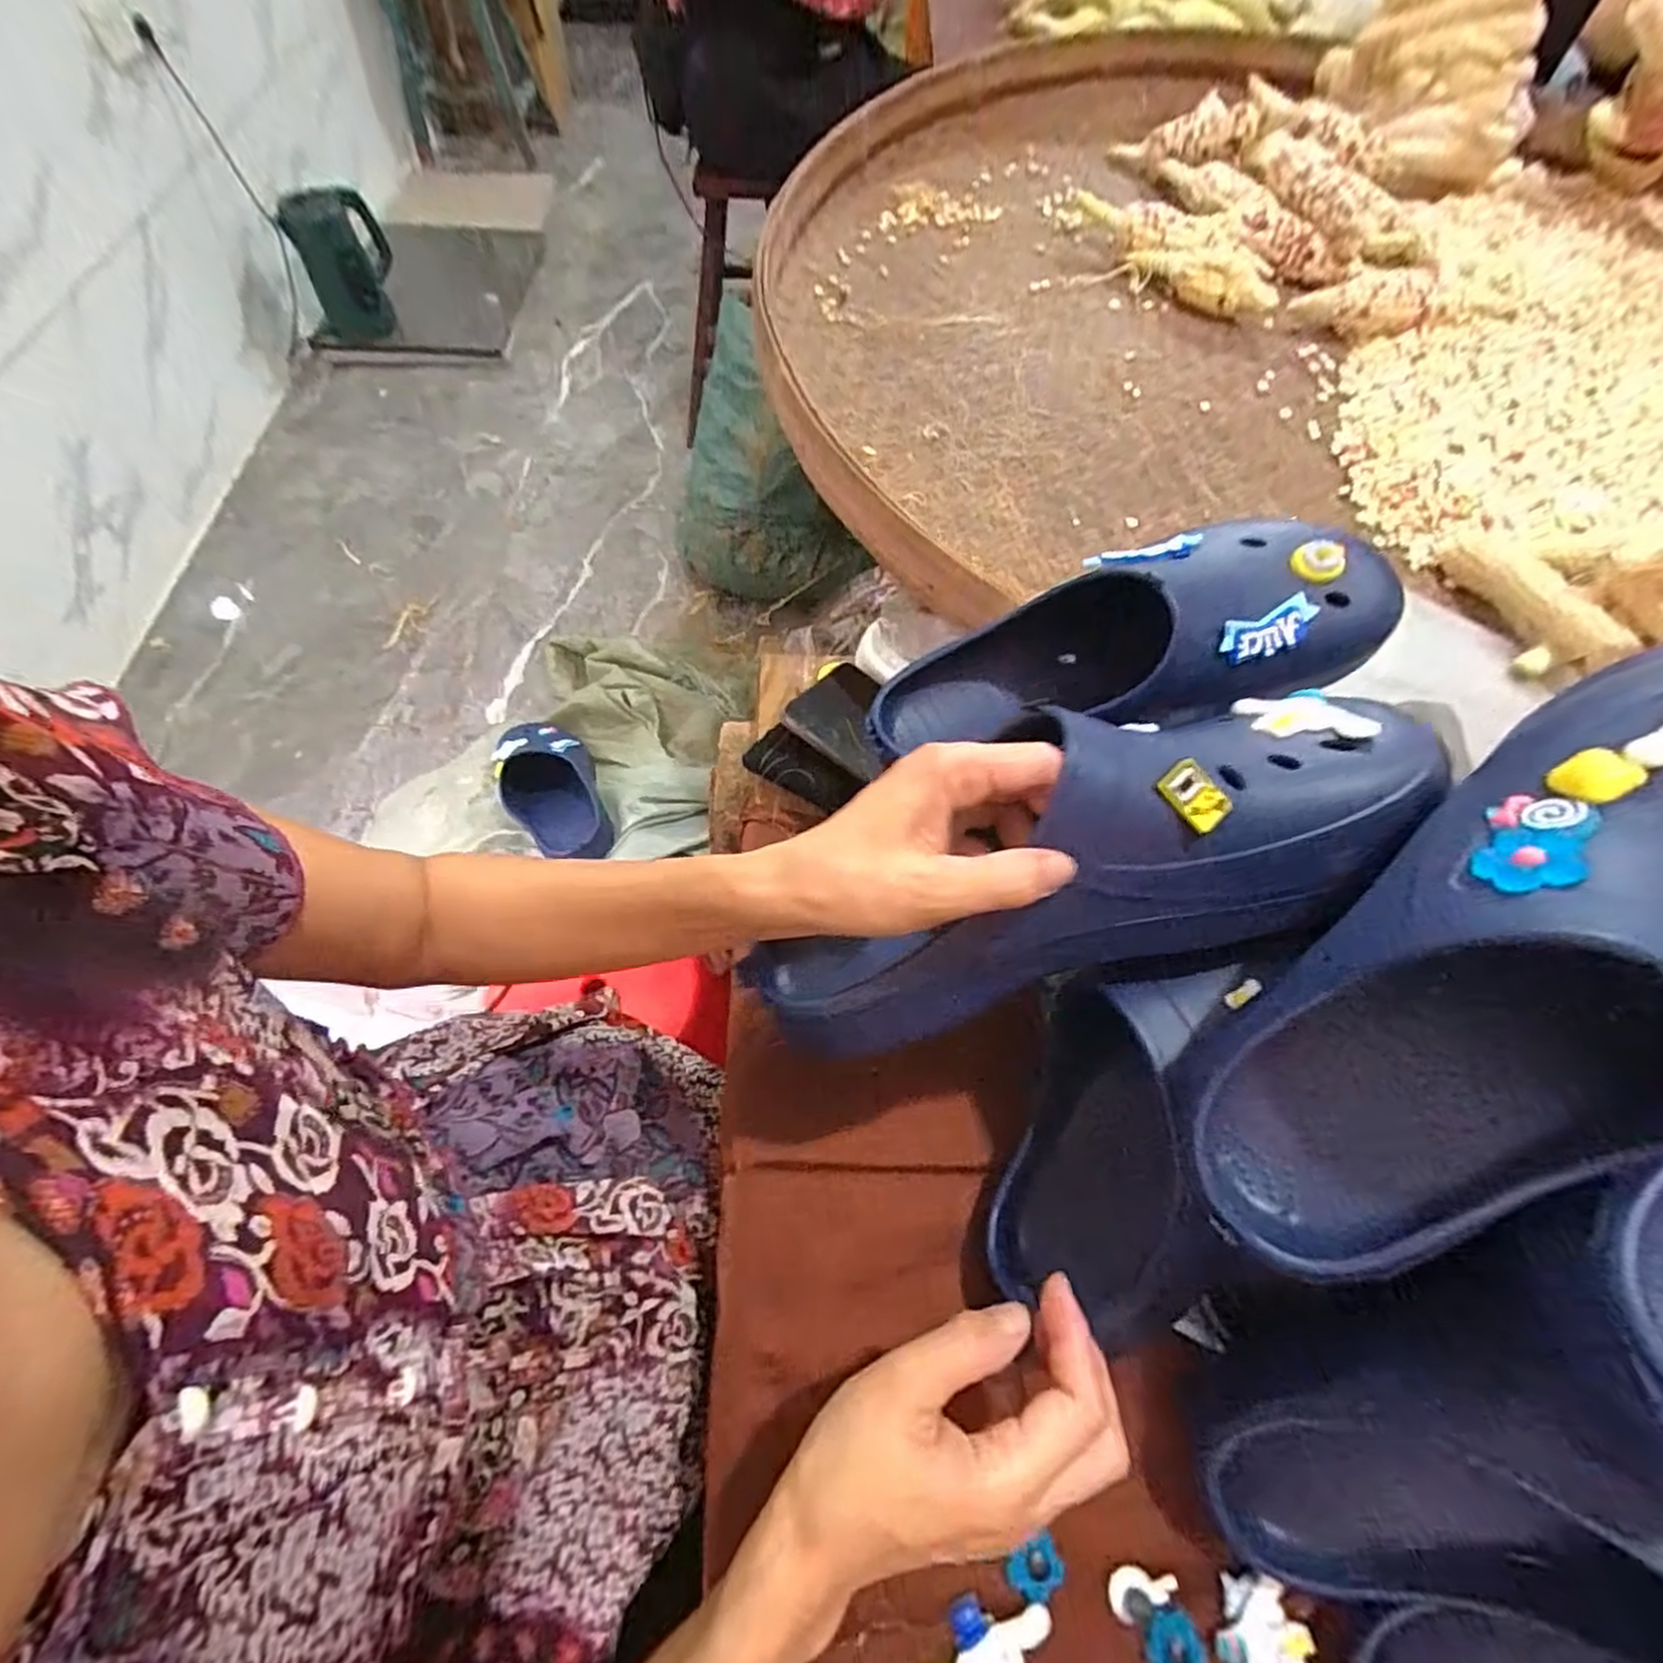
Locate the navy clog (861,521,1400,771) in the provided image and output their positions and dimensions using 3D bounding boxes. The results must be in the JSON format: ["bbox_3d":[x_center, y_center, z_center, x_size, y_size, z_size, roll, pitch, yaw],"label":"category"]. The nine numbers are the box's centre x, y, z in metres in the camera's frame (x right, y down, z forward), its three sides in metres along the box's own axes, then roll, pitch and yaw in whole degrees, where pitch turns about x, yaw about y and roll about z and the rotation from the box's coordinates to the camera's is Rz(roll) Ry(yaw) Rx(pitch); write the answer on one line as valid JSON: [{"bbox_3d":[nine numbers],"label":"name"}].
[{"bbox_3d":[0.153,-0.104,0.385,0.262,0.086,0.102,-10,62,15],"label":"navy clog"}]

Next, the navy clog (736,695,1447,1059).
[{"bbox_3d":[0.102,0.012,0.309,0.294,0.079,0.108,-25,65,6],"label":"navy clog"}]

